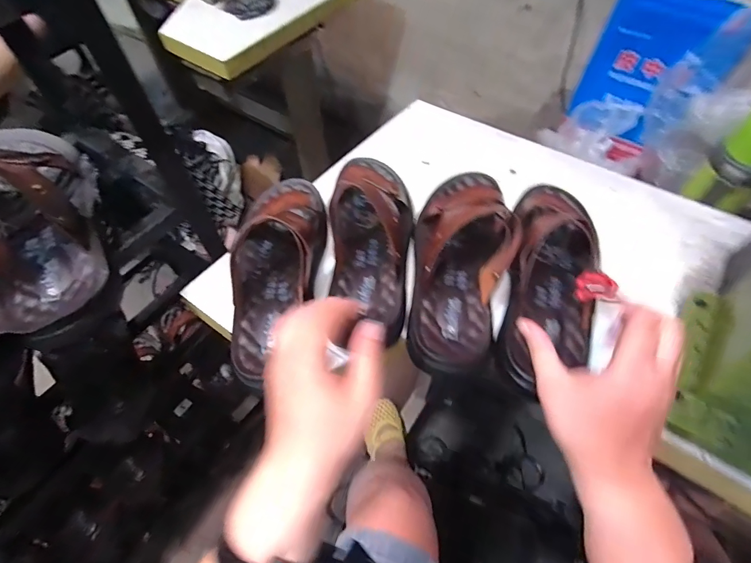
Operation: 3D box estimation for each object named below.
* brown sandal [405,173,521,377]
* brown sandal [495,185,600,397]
[{"bbox_3d":[0.098,-0.032,0.441,0.113,0.088,0.263,11,58,7],"label":"brown sandal"},{"bbox_3d":[0.200,-0.033,0.428,0.082,0.100,0.272,13,58,9],"label":"brown sandal"}]

